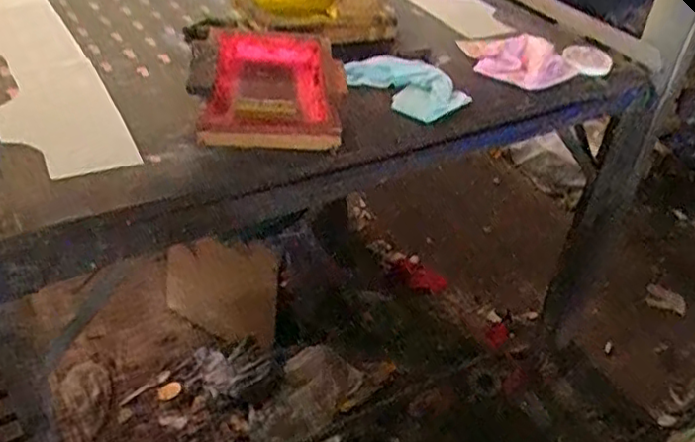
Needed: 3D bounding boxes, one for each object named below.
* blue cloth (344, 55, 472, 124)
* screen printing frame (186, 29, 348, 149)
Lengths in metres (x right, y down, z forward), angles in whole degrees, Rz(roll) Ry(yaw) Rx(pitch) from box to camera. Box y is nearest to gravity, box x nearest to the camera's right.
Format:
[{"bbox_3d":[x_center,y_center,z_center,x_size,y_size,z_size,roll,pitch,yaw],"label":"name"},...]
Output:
[{"bbox_3d":[0.101,-0.235,1.129,0.181,0.038,0.157,31,43,28],"label":"blue cloth"},{"bbox_3d":[-0.131,-0.237,1.056,0.235,0.062,0.360,1,39,-11],"label":"screen printing frame"}]

